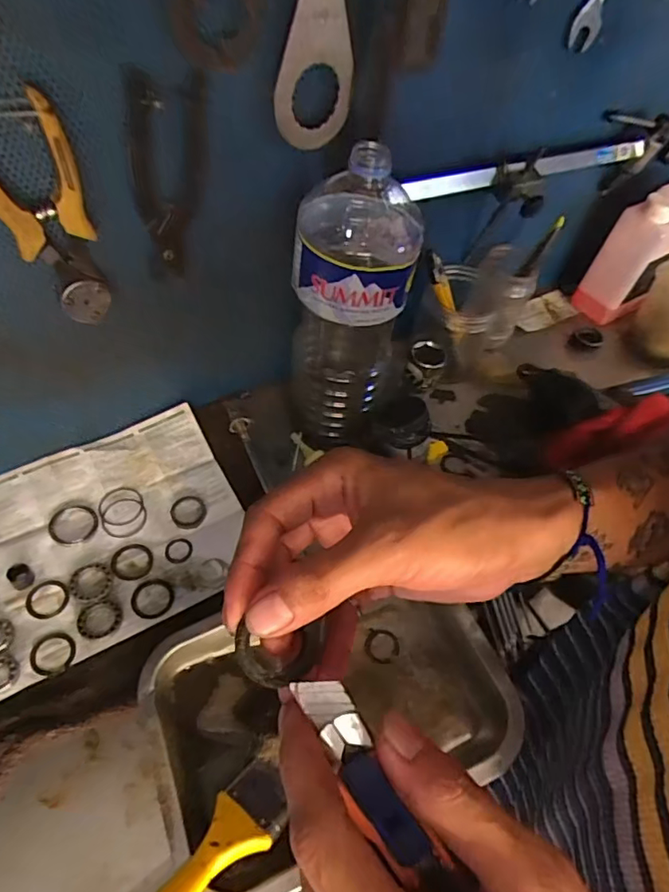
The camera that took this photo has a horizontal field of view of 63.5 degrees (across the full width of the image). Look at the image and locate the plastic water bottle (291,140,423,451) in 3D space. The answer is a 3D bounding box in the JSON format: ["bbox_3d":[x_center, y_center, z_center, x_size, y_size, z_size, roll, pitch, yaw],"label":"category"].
[{"bbox_3d":[0.011,-0.125,0.514,0.100,0.291,0.107,9,52,0],"label":"plastic water bottle"}]

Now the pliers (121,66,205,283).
[{"bbox_3d":[-0.122,-0.197,0.408,0.057,0.148,0.017,-10,53,-13],"label":"pliers"}]

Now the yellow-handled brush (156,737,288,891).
[{"bbox_3d":[-0.084,0.269,0.335,0.044,0.032,0.165,31,52,21],"label":"yellow-handled brush"}]

